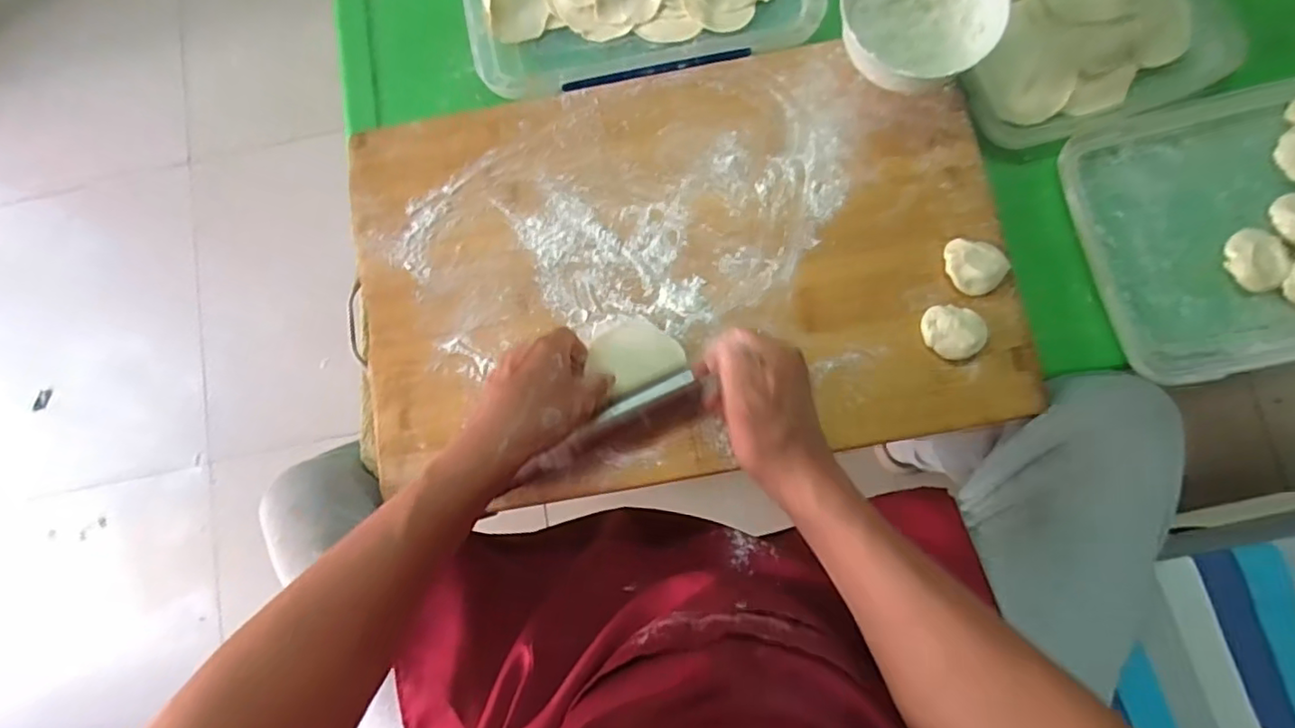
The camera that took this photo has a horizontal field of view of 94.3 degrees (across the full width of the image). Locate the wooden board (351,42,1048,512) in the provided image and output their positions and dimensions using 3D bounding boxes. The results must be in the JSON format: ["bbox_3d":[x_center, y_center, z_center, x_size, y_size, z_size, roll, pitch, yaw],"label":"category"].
[{"bbox_3d":[0.026,-0.092,0.534,0.570,0.033,0.368,-11,81,2],"label":"wooden board"}]

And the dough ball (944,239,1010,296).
[{"bbox_3d":[0.285,-0.087,0.527,0.040,0.022,0.052,-30,81,-1],"label":"dough ball"}]

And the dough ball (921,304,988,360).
[{"bbox_3d":[0.263,-0.029,0.517,0.051,0.021,0.042,37,85,8],"label":"dough ball"}]

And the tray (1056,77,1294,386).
[{"bbox_3d":[0.580,-0.135,0.538,0.367,0.042,0.253,-12,81,1],"label":"tray"}]

